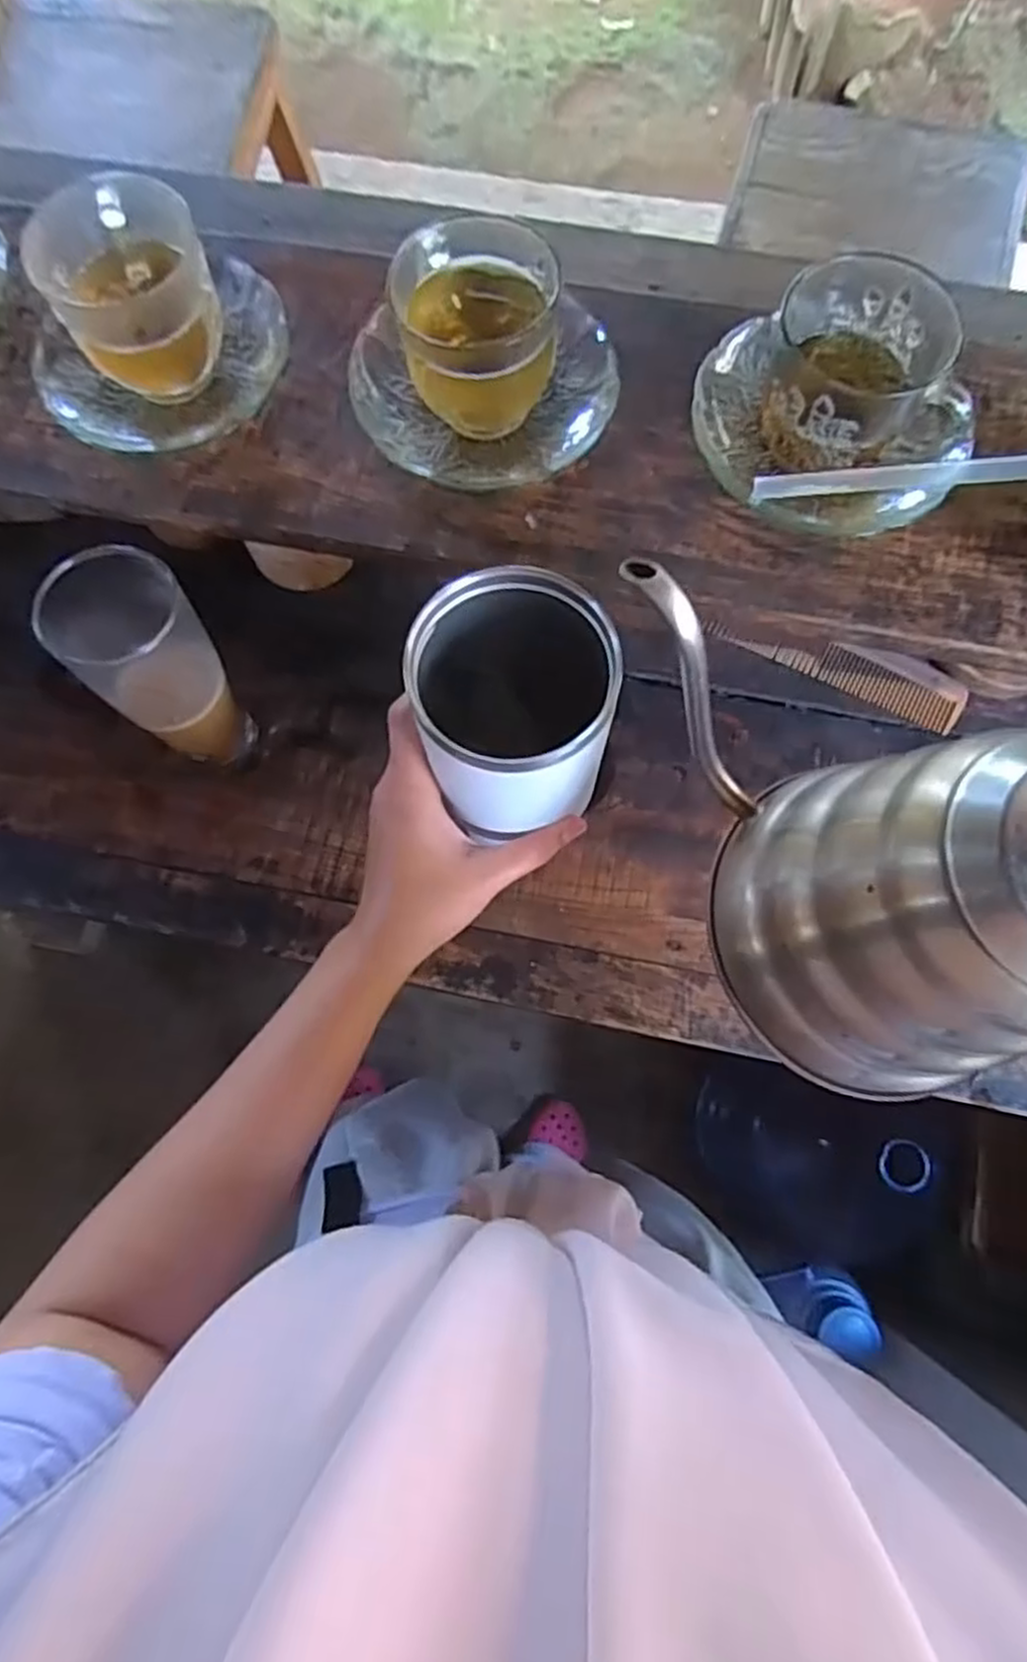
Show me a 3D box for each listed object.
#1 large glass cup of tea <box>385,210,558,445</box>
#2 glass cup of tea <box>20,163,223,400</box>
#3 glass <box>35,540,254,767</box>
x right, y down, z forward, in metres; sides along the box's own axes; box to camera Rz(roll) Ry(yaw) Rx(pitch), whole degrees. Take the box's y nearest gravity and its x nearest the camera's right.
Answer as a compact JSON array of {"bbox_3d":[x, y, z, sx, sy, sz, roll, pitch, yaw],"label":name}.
[{"bbox_3d":[-0.017,-0.254,0.396,0.076,0.069,0.077,0,76,1],"label":"large glass cup of tea"},{"bbox_3d":[-0.199,-0.282,0.399,0.075,0.063,0.081,0,76,1],"label":"glass cup of tea"},{"bbox_3d":[-0.200,-0.093,0.459,0.063,0.162,0.071,38,80,10],"label":"glass"}]

